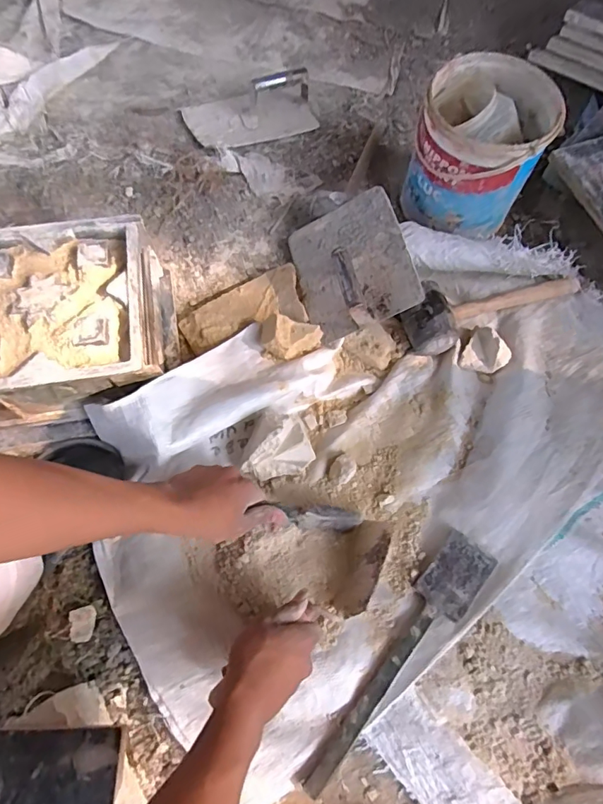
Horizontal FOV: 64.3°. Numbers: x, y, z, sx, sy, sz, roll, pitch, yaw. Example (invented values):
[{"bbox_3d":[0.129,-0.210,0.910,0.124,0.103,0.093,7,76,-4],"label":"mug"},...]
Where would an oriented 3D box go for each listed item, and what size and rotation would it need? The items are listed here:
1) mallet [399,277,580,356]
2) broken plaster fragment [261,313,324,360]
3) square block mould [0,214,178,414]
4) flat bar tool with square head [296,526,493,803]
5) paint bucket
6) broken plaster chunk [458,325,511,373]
[{"bbox_3d":[0.283,-0.160,0.719,0.293,0.056,0.090,-26,70,-12],"label":"mallet"},{"bbox_3d":[-0.018,-0.089,0.665,0.082,0.037,0.058,14,67,4],"label":"broken plaster fragment"},{"bbox_3d":[-0.305,-0.101,0.632,0.242,0.132,0.220,-8,67,-5],"label":"square block mould"},{"bbox_3d":[0.115,0.286,0.540,0.063,0.014,0.317,38,71,14],"label":"flat bar tool with square head"},{"bbox_3d":[0.259,-0.376,0.721,0.170,0.164,0.186,0,64,0],"label":"paint bucket"},{"bbox_3d":[0.268,-0.072,0.690,0.059,0.031,0.066,33,69,12],"label":"broken plaster chunk"}]

